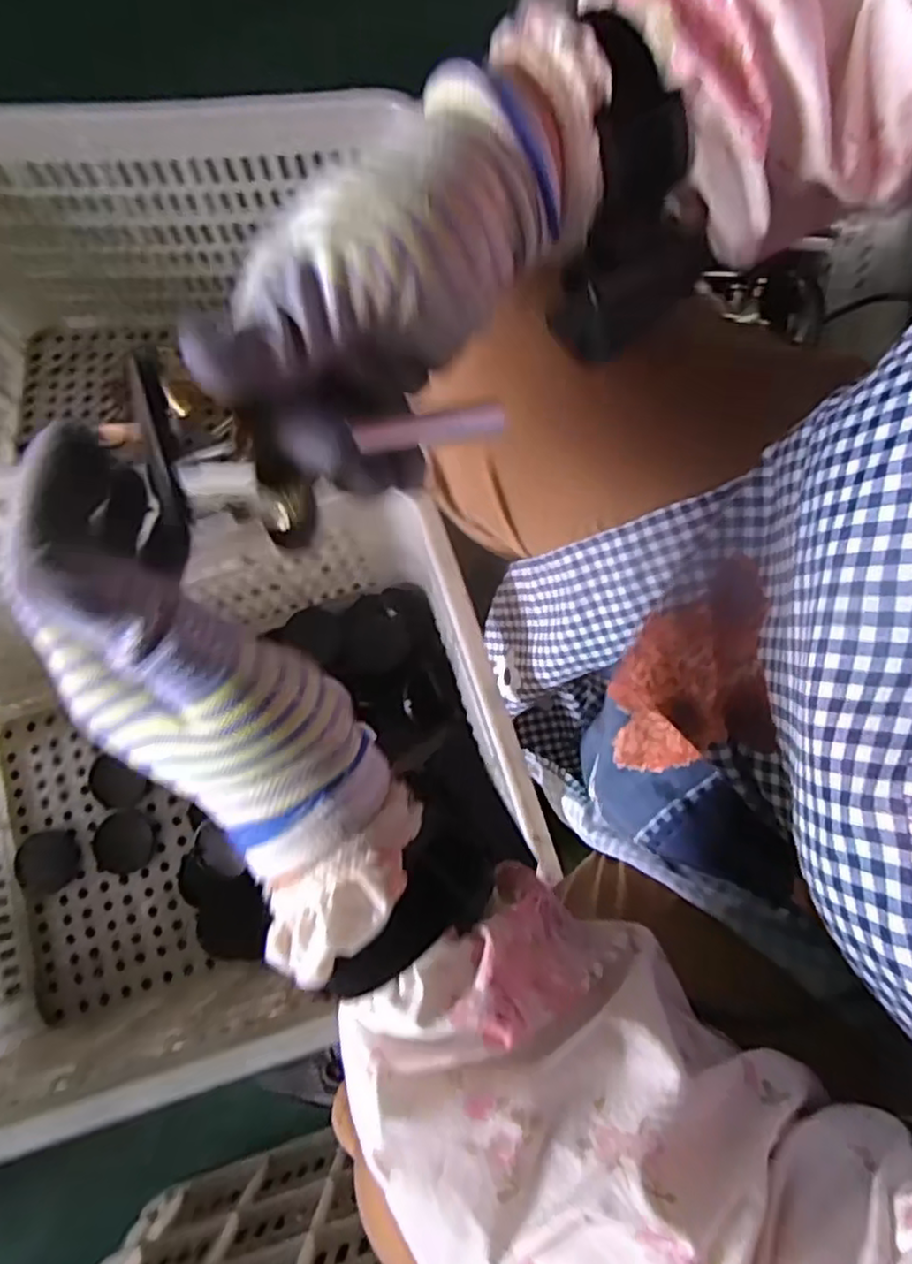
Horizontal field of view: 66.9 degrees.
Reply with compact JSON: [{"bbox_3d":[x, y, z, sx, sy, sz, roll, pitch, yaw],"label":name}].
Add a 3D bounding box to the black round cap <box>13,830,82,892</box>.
[{"bbox_3d":[-0.431,0.242,0.731,0.065,0.010,0.060,0,78,0],"label":"black round cap"}]

